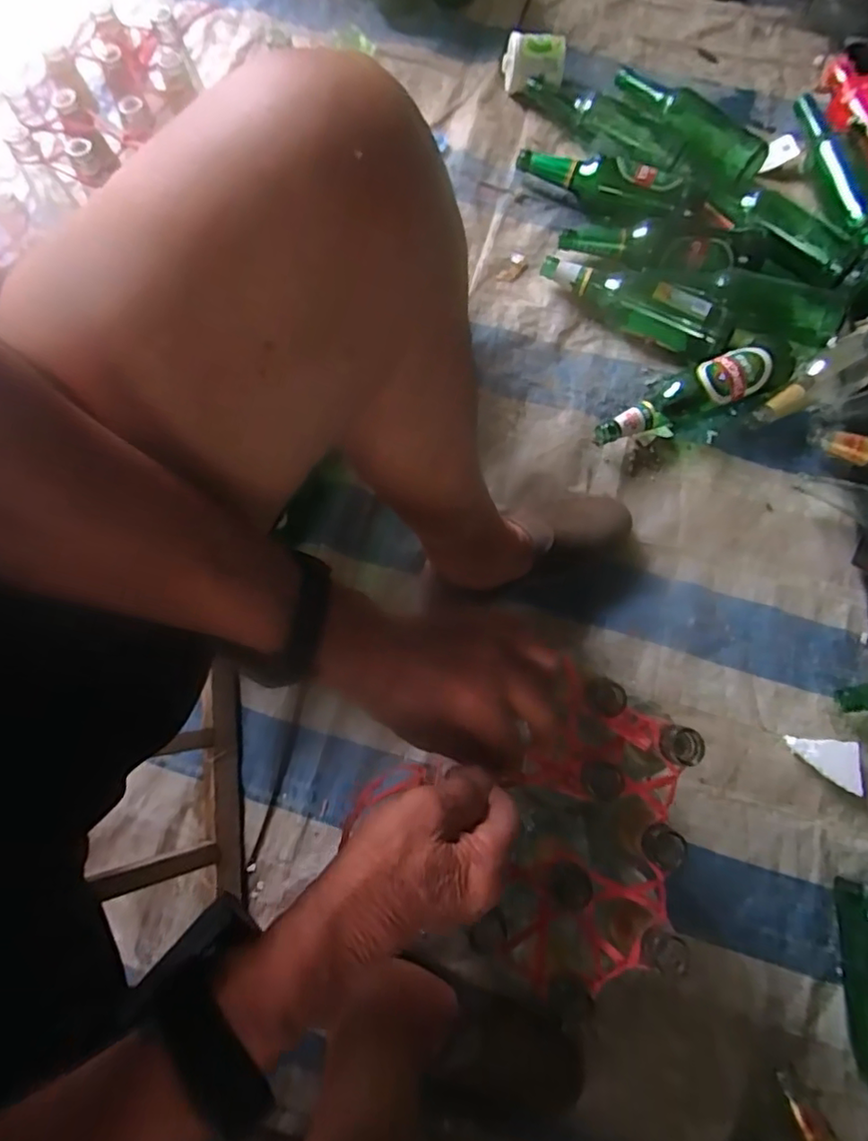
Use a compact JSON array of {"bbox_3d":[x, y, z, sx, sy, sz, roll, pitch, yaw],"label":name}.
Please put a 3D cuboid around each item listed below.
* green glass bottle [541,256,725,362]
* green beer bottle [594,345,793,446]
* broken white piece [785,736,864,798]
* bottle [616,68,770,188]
[{"bbox_3d":[0.265,-0.359,0.774,0.252,0.059,0.061,38,78,9],"label":"green glass bottle"},{"bbox_3d":[0.334,-0.226,0.743,0.272,0.059,0.067,-22,76,-6],"label":"green beer bottle"},{"bbox_3d":[0.433,0.216,0.648,0.070,0.030,0.053,6,75,1],"label":"broken white piece"},{"bbox_3d":[0.384,-0.678,0.893,0.066,0.058,0.263,-43,79,-11],"label":"bottle"}]

